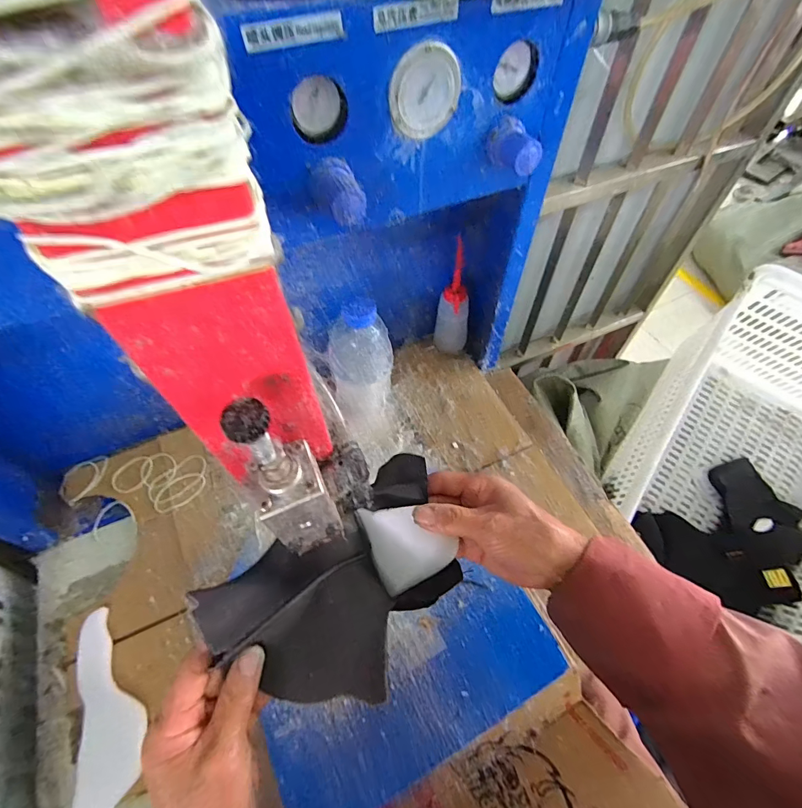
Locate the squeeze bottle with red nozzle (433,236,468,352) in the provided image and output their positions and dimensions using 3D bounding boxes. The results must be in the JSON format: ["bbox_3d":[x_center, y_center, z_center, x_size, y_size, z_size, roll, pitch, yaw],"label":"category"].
[{"bbox_3d":[0.081,-0.149,0.614,0.045,0.177,0.054,-35,64,-22],"label":"squeeze bottle with red nozzle"}]

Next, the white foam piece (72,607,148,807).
[{"bbox_3d":[-0.290,0.336,0.398,0.060,0.028,0.252,-11,57,-8],"label":"white foam piece"}]

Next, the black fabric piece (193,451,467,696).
[{"bbox_3d":[-0.040,0.141,0.309,0.190,0.050,0.124,-27,61,-18],"label":"black fabric piece"}]

